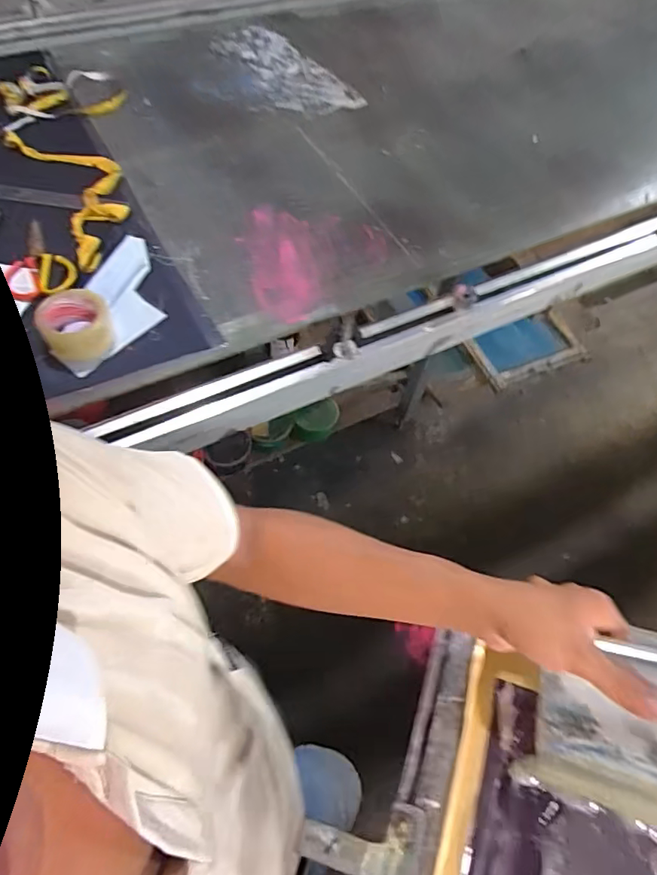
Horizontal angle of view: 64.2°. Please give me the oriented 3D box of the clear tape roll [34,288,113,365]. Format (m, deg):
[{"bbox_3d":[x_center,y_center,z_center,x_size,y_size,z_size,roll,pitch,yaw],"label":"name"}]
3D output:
[{"bbox_3d":[-0.377,-0.169,0.779,0.098,0.051,0.102,2,58,-3],"label":"clear tape roll"}]

